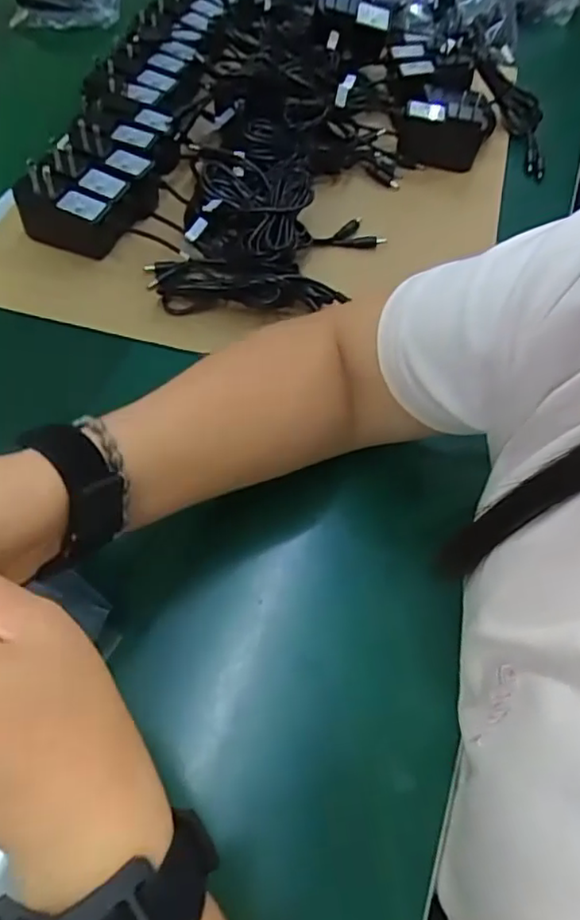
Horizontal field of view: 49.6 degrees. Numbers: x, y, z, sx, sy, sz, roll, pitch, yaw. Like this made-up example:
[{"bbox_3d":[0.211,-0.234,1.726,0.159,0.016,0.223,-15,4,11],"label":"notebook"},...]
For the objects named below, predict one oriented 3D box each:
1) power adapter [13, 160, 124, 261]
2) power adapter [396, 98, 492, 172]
[{"bbox_3d":[-0.165,-0.182,0.473,0.074,0.054,0.030,24,59,12],"label":"power adapter"},{"bbox_3d":[0.135,-0.288,0.561,0.072,0.050,0.029,4,57,-1],"label":"power adapter"}]

